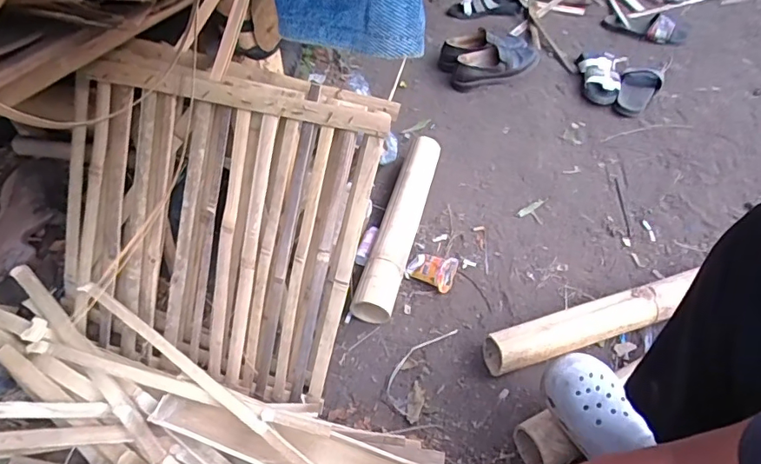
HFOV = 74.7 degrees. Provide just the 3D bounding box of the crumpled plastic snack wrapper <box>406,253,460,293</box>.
[{"bbox_3d":[0.102,0.074,1.016,0.100,0.053,0.065,22,48,25],"label":"crumpled plastic snack wrapper"}]

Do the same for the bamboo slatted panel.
[{"bbox_3d":[-0.293,-0.016,0.820,0.535,0.507,0.052,16,14,8],"label":"bamboo slatted panel"}]

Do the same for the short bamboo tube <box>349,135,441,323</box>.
[{"bbox_3d":[0.047,-0.030,1.075,0.080,0.097,0.486,9,44,13],"label":"short bamboo tube"}]

